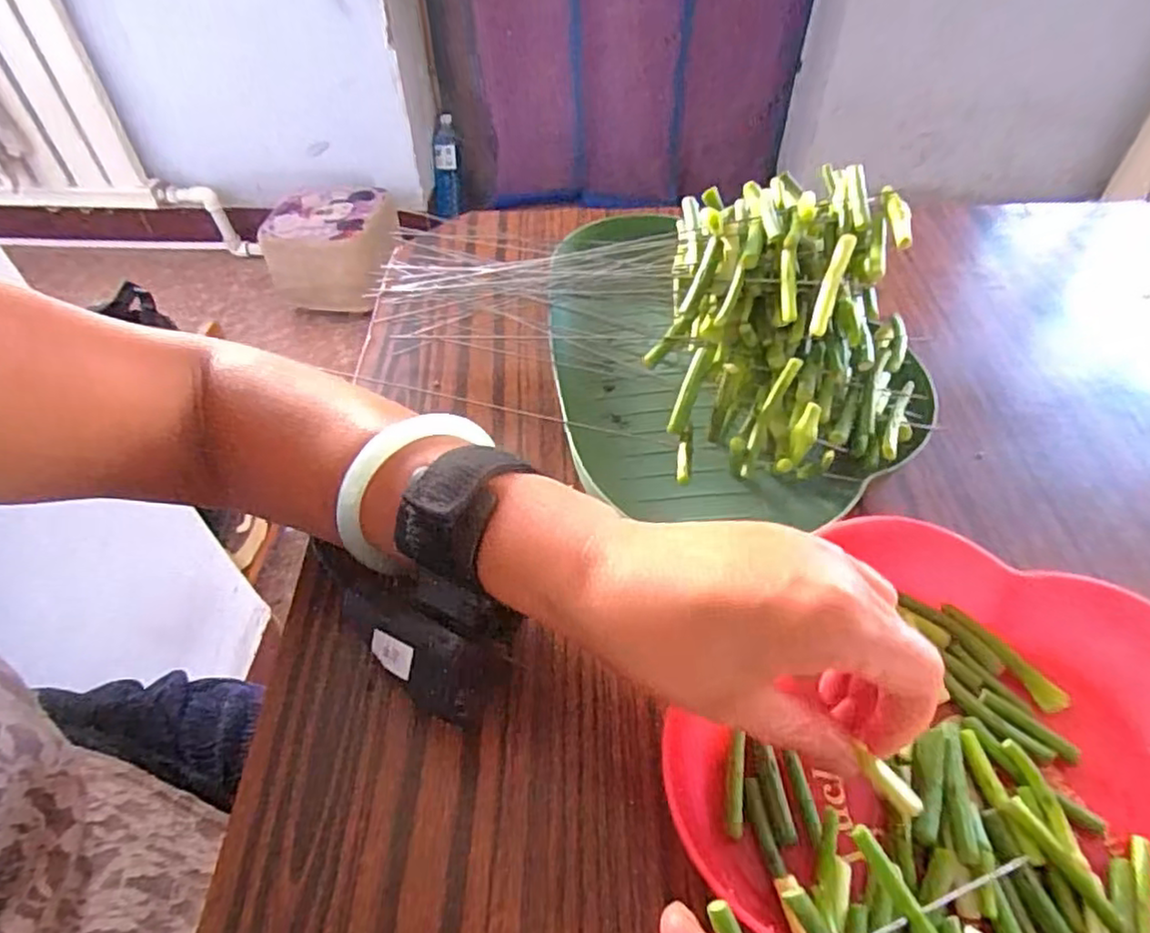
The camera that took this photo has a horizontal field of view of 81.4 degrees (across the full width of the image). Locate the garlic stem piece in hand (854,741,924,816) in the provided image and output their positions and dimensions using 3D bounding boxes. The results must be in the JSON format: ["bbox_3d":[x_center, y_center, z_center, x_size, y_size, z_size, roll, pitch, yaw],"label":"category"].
[{"bbox_3d":[0.105,0.105,0.220,0.007,0.004,0.019,-30,55,-23],"label":"garlic stem piece in hand"}]

